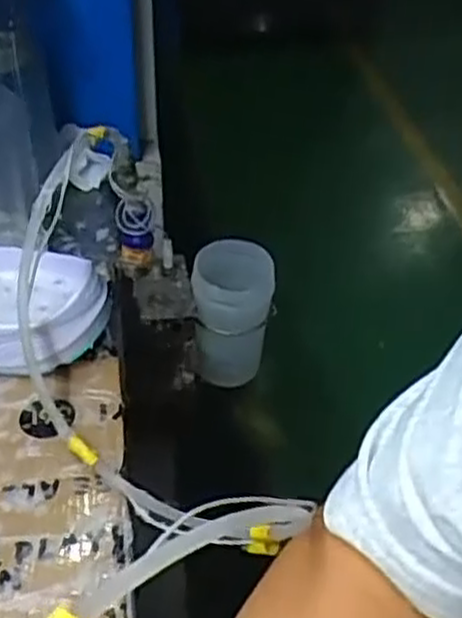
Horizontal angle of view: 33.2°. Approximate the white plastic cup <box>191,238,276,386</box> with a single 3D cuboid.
[{"bbox_3d":[0.004,0.007,0.730,0.071,0.131,0.066,4,44,0],"label":"white plastic cup"}]

